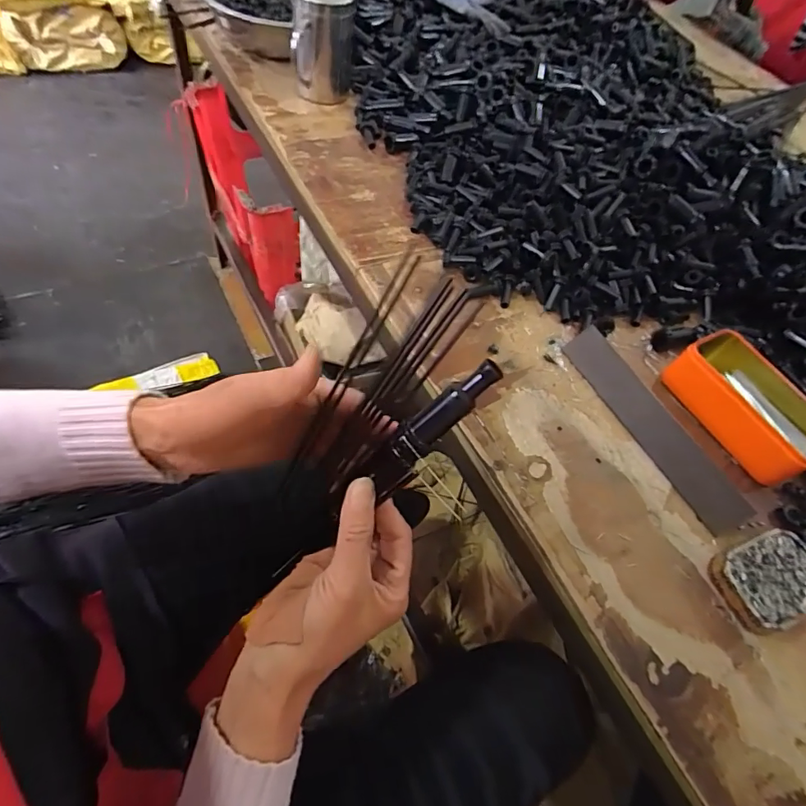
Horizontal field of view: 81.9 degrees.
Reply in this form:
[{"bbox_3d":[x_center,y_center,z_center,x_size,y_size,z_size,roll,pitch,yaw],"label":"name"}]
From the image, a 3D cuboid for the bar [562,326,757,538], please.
[{"bbox_3d":[0.233,0.019,0.440,0.037,0.005,0.216,-36,66,12],"label":"bar"}]

